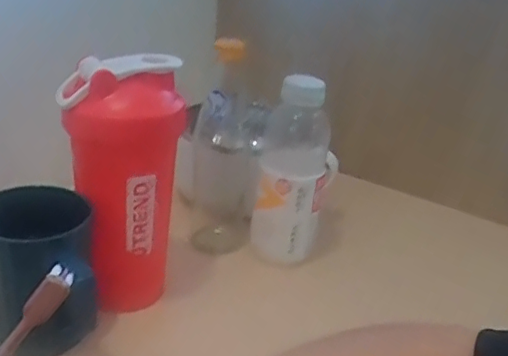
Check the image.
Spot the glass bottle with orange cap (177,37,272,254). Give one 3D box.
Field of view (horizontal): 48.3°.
[{"bbox_3d":[-0.030,-0.029,0.565,0.089,0.207,0.064,11,26,6],"label":"glass bottle with orange cap"}]

